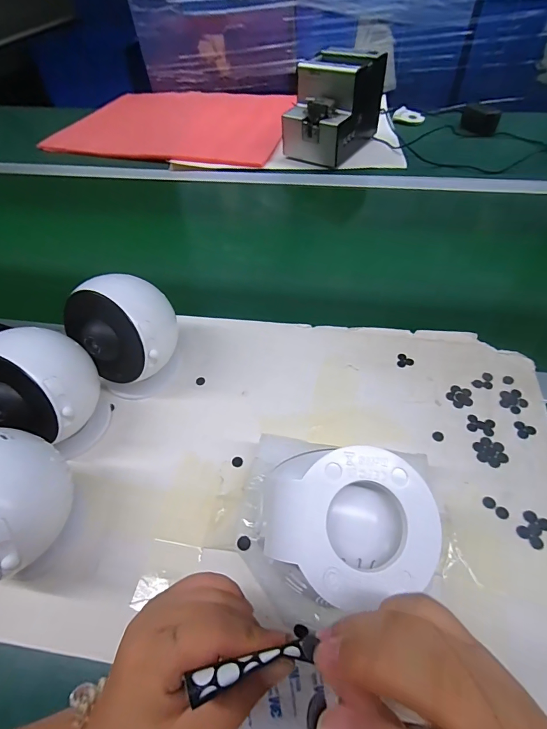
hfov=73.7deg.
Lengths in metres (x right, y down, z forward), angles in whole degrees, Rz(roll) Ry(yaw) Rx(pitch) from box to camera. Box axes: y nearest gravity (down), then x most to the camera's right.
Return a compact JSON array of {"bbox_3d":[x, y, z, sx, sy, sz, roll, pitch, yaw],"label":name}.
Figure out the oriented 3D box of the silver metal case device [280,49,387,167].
[{"bbox_3d":[0.120,-0.510,0.729,0.125,0.147,0.182,29,59,22],"label":"silver metal case device"}]

